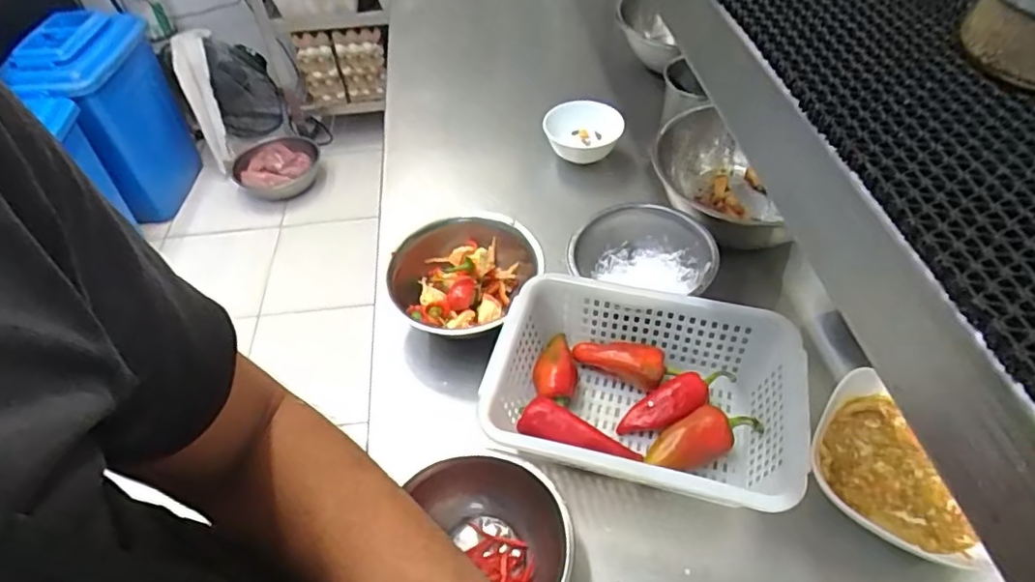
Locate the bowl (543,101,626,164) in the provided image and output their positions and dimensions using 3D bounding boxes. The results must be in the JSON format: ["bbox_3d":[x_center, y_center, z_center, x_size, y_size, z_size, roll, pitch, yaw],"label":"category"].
[{"bbox_3d":[0.090,-0.220,0.824,0.109,0.065,0.096,10,51,12],"label":"bowl"}]

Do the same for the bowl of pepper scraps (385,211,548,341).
[{"bbox_3d":[-0.055,-0.011,0.652,0.165,0.068,0.166,-2,49,2],"label":"bowl of pepper scraps"}]

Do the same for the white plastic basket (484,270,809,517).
[{"bbox_3d":[0.116,0.099,0.544,0.265,0.086,0.188,9,51,11],"label":"white plastic basket"}]

